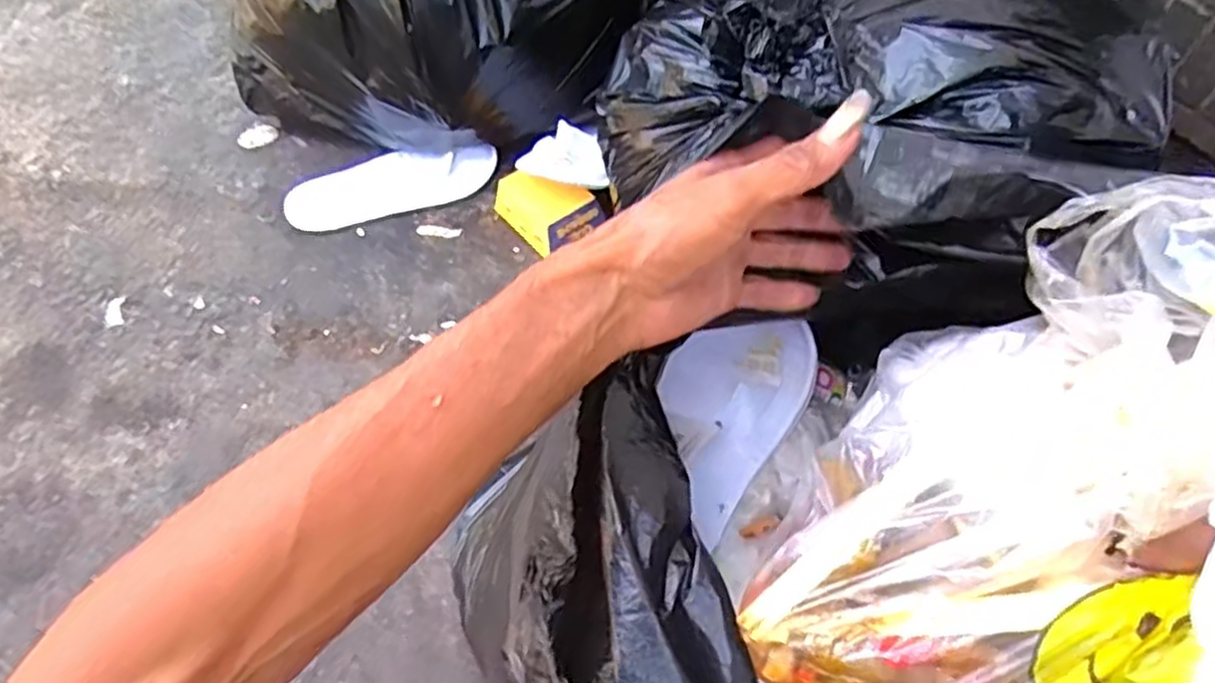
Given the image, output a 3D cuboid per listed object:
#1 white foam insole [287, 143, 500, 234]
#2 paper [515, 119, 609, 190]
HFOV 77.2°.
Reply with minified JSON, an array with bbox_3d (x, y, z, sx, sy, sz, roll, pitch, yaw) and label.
[{"bbox_3d":[-0.267,-0.197,0.948,0.253,0.015,0.093,-14,67,-2],"label":"white foam insole"},{"bbox_3d":[-0.046,-0.214,0.867,0.099,0.022,0.079,11,56,5],"label":"paper"}]

